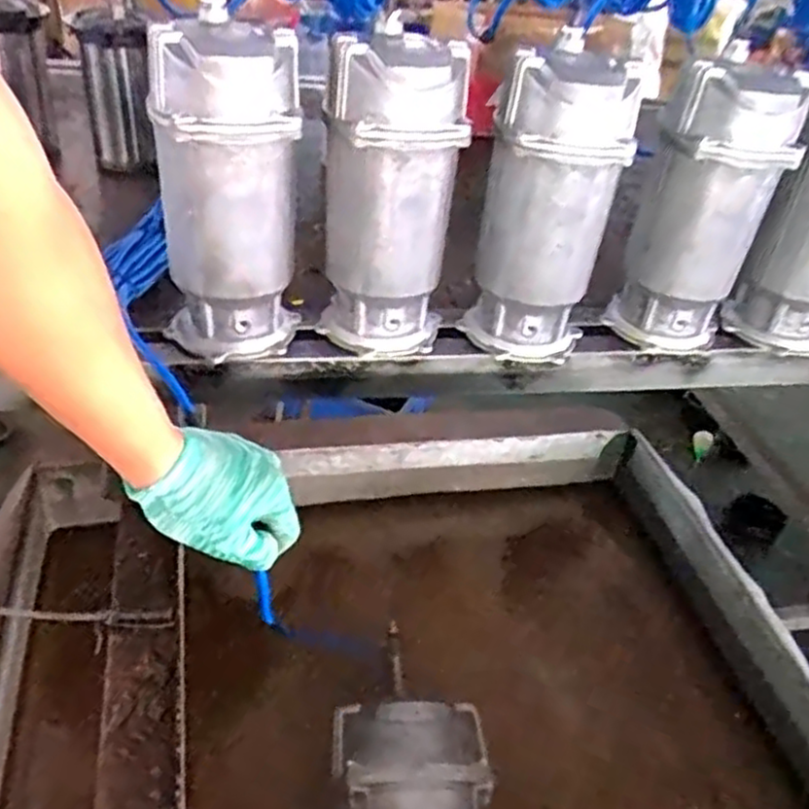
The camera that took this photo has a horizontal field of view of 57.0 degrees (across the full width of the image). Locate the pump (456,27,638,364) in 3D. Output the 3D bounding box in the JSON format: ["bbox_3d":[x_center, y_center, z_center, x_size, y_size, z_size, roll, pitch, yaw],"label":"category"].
[{"bbox_3d":[0.139,-0.189,0.750,0.130,0.286,0.125,12,37,7],"label":"pump"}]

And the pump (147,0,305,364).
[{"bbox_3d":[-0.167,-0.193,0.707,0.134,0.292,0.116,0,37,-9],"label":"pump"}]

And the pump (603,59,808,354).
[{"bbox_3d":[0.314,-0.202,0.787,0.123,0.287,0.109,19,38,14],"label":"pump"}]

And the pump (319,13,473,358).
[{"bbox_3d":[-0.016,-0.202,0.742,0.128,0.287,0.110,3,37,-5],"label":"pump"}]

